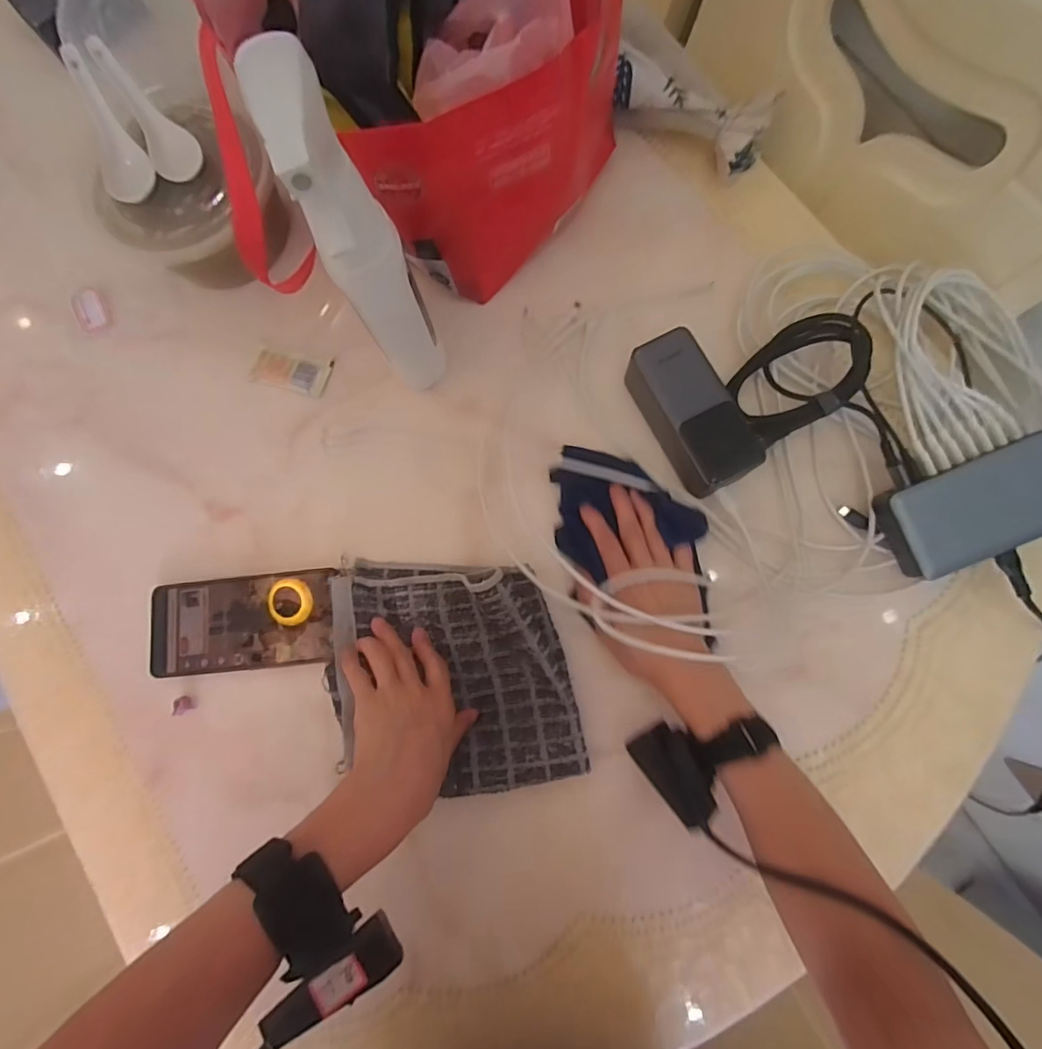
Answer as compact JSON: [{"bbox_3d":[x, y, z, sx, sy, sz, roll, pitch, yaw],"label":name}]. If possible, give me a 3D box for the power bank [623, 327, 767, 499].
[{"bbox_3d":[0.142,-0.092,0.423,0.061,0.049,0.131,-27,80,-1],"label":"power bank"}]

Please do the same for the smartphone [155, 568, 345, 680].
[{"bbox_3d":[-0.236,0.083,0.437,0.160,0.014,0.077,-6,80,3],"label":"smartphone"}]

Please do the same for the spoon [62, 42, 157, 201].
[{"bbox_3d":[-0.338,-0.322,0.421,0.040,0.018,0.125,-21,94,0],"label":"spoon"}]

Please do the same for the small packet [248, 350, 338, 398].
[{"bbox_3d":[-0.214,-0.143,0.483,0.072,0.008,0.037,14,82,6],"label":"small packet"}]

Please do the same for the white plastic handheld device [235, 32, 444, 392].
[{"bbox_3d":[-0.092,-0.158,0.338,0.046,0.273,0.069,-33,80,-2],"label":"white plastic handheld device"}]

